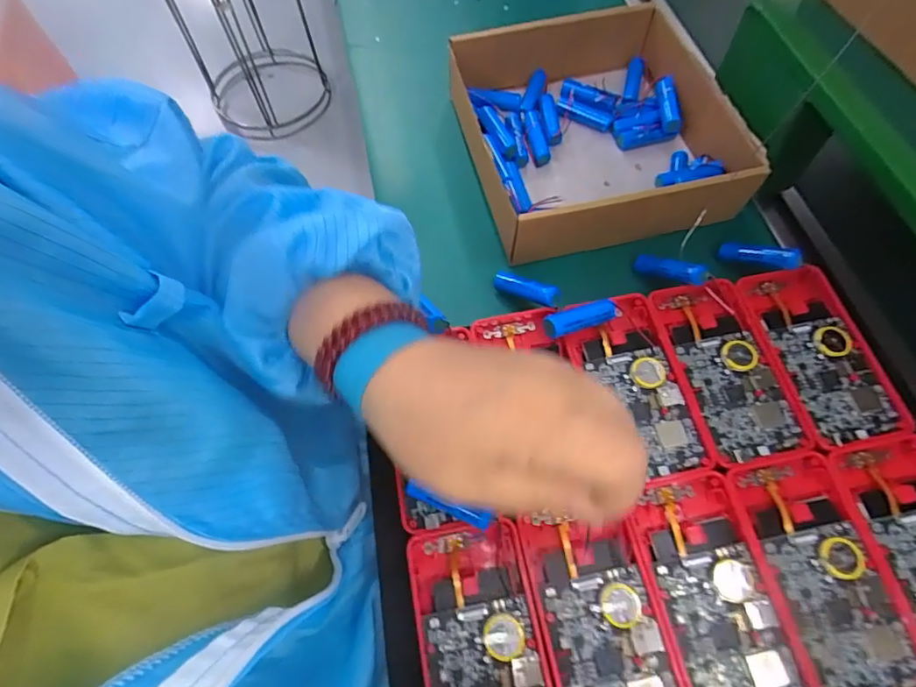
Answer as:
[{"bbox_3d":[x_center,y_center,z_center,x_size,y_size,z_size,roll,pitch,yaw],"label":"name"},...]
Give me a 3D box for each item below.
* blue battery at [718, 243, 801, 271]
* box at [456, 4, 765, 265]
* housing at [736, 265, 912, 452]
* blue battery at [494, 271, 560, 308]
[{"bbox_3d":[0.217,-0.064,0.356,0.053,0.016,0.011,21,62,46],"label":"blue battery"},{"bbox_3d":[0.116,-0.176,0.406,0.198,0.061,0.218,-15,65,-6],"label":"box"},{"bbox_3d":[0.236,0.006,0.326,0.063,0.014,0.121,-10,65,-4],"label":"housing"},{"bbox_3d":[0.048,-0.039,0.347,0.051,0.014,0.011,22,65,34],"label":"blue battery"}]

